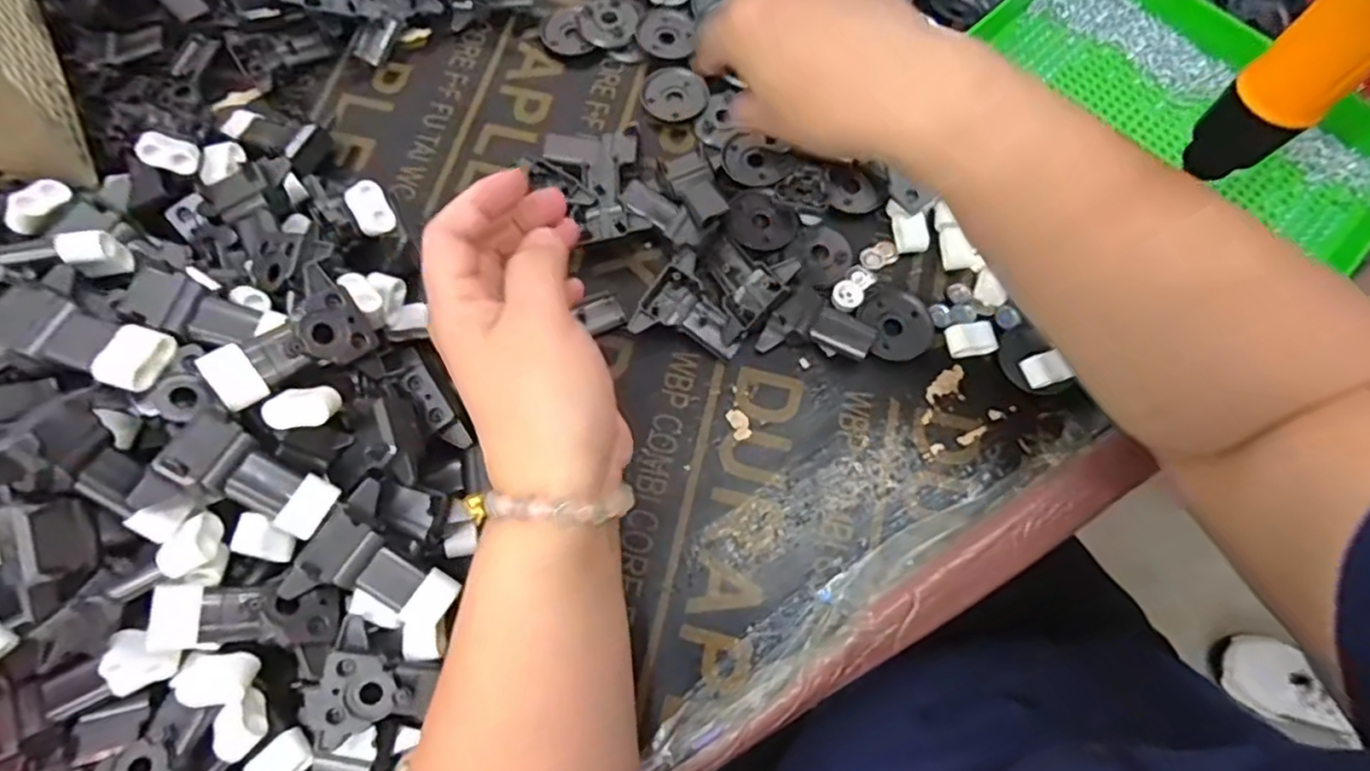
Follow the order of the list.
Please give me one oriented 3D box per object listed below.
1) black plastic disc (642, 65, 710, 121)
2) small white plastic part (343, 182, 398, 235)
[{"bbox_3d":[-0.006,-0.192,0.444,0.045,0.004,0.039,8,70,3],"label":"black plastic disc"},{"bbox_3d":[-0.159,-0.090,0.344,0.018,0.014,0.026,-32,110,-11],"label":"small white plastic part"}]

